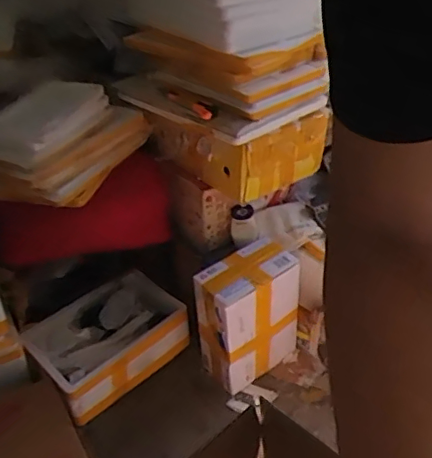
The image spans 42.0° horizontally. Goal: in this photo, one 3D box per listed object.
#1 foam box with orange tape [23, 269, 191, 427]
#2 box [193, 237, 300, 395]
[{"bbox_3d":[-0.257,0.264,1.341,0.332,0.139,0.246,-29,42,-33],"label":"foam box with orange tape"},{"bbox_3d":[0.073,0.187,1.258,0.210,0.295,0.126,-25,40,-29],"label":"box"}]

